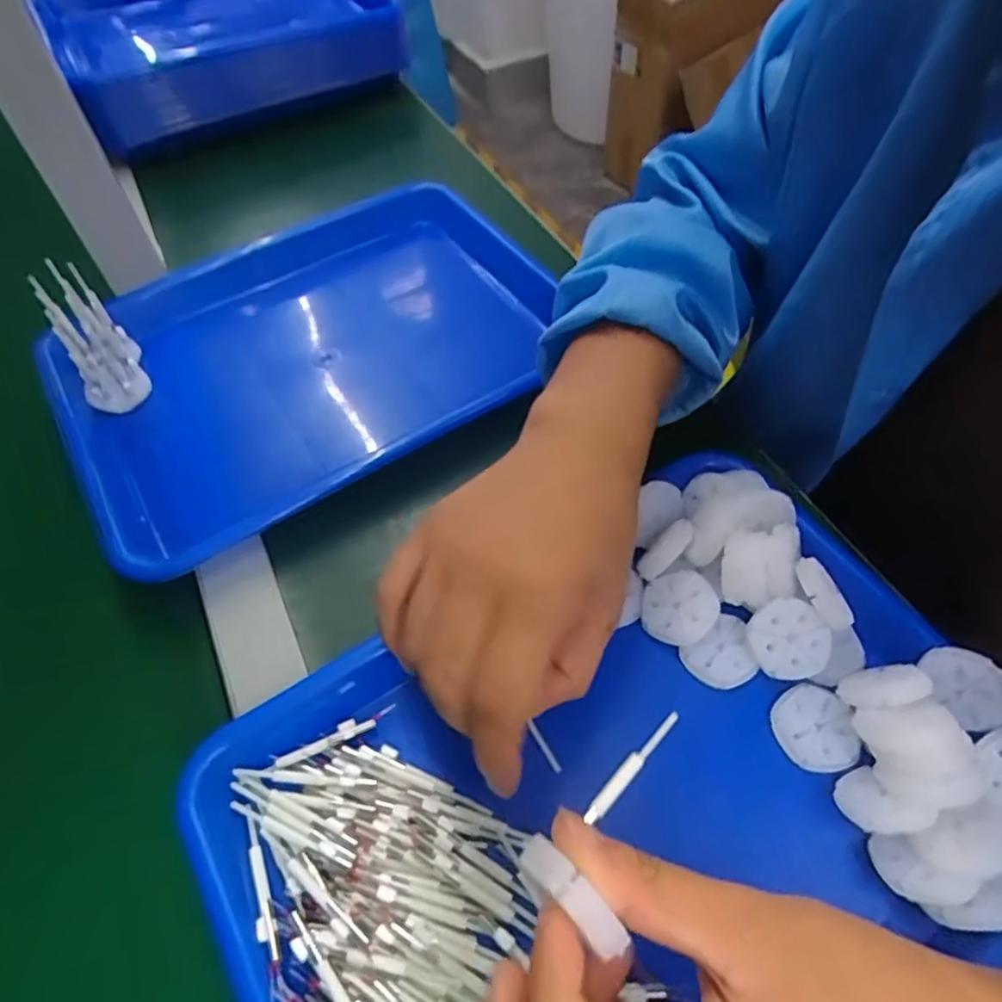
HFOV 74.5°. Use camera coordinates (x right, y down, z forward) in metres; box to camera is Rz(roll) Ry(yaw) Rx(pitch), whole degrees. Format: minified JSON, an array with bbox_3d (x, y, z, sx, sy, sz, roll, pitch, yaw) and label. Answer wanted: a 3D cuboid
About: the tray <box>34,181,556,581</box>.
[{"bbox_3d":[-0.121,-0.105,0.473,0.336,0.048,0.247,-30,59,-17],"label":"tray"}]

